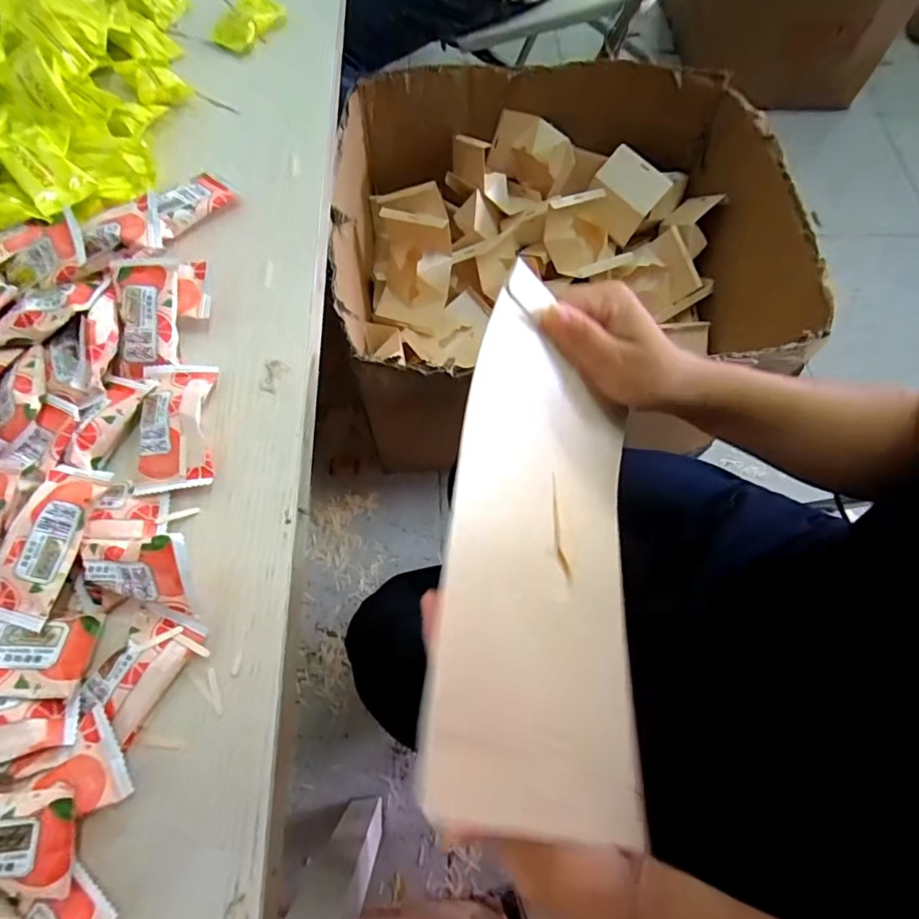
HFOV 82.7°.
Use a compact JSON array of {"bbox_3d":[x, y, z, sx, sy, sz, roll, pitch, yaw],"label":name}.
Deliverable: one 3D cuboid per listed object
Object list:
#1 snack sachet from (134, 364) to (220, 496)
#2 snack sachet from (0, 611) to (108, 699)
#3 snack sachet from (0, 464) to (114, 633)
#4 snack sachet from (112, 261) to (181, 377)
[{"bbox_3d":[-0.154,-0.020,0.283,0.039,0.010,0.075,-3,68,-3],"label":"snack sachet"},{"bbox_3d":[-0.204,0.085,0.227,0.068,0.014,0.035,-2,68,-3],"label":"snack sachet"},{"bbox_3d":[-0.195,0.038,0.245,0.037,0.017,0.074,13,68,3],"label":"snack sachet"},{"bbox_3d":[-0.180,-0.082,0.299,0.035,0.009,0.068,-1,87,-3],"label":"snack sachet"}]

